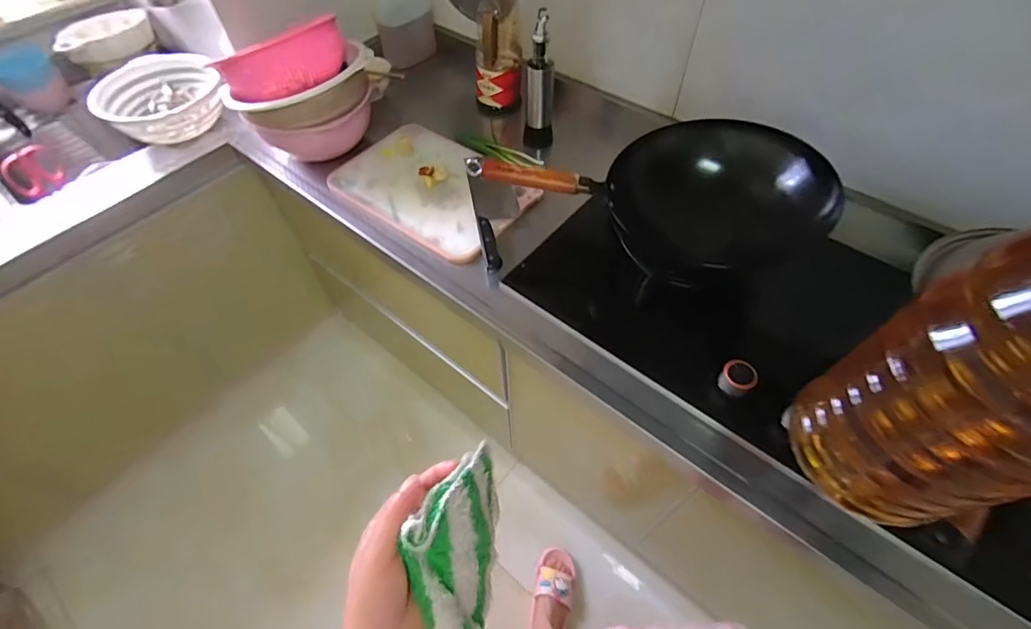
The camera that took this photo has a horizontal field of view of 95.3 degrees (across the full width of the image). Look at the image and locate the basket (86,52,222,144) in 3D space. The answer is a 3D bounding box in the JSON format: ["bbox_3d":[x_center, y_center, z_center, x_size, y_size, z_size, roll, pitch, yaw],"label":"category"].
[{"bbox_3d":[-0.749,-0.465,0.995,0.200,0.108,0.183,-16,56,-10],"label":"basket"}]

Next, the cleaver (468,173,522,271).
[{"bbox_3d":[-0.029,-0.174,0.835,0.081,0.025,0.241,-9,55,-5],"label":"cleaver"}]

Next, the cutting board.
[{"bbox_3d":[-0.162,-0.247,0.897,0.366,0.015,0.234,31,61,21],"label":"cutting board"}]

